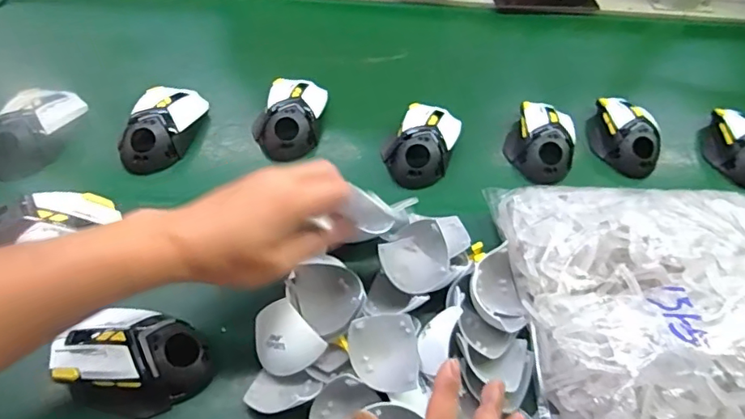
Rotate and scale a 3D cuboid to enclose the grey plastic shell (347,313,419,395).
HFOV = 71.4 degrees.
[{"bbox_3d":[0.009,0.108,0.394,0.051,0.021,0.059,-5,66,-2],"label":"grey plastic shell"}]

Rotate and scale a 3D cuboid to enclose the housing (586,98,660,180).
[{"bbox_3d":[0.298,-0.087,0.612,0.068,0.041,0.100,6,53,-1],"label":"housing"}]

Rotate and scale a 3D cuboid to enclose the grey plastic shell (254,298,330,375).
[{"bbox_3d":[-0.068,0.103,0.403,0.044,0.018,0.056,-39,97,-5],"label":"grey plastic shell"}]

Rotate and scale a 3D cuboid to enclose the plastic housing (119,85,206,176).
[{"bbox_3d":[-0.225,-0.089,0.555,0.070,0.050,0.118,17,53,7],"label":"plastic housing"}]

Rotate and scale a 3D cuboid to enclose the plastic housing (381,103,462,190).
[{"bbox_3d":[0.052,-0.079,0.571,0.076,0.037,0.117,16,53,7],"label":"plastic housing"}]

